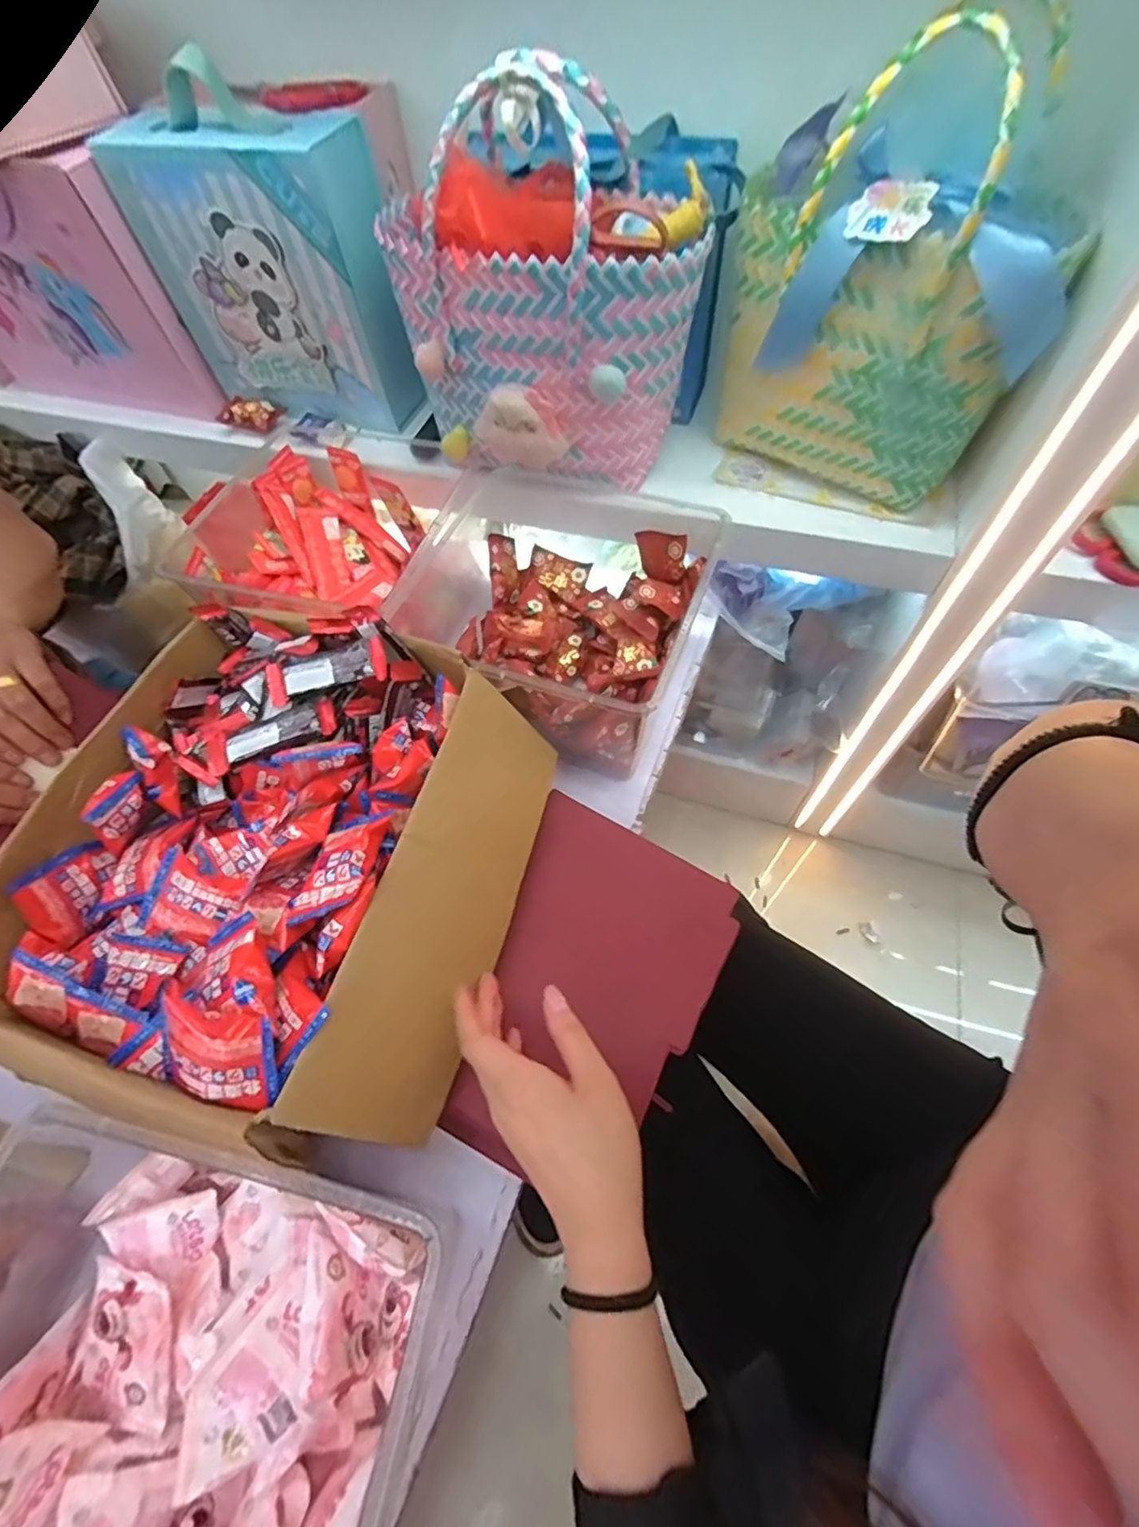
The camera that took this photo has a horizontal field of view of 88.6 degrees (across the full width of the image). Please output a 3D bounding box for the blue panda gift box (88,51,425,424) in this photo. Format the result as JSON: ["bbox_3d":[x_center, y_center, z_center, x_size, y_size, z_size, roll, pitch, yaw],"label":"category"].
[{"bbox_3d":[-0.303,-0.534,0.624,0.276,0.259,0.098,17,62,13],"label":"blue panda gift box"}]

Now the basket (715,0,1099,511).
[{"bbox_3d":[0.264,-0.397,0.487,0.248,0.295,0.095,24,64,16],"label":"basket"}]

